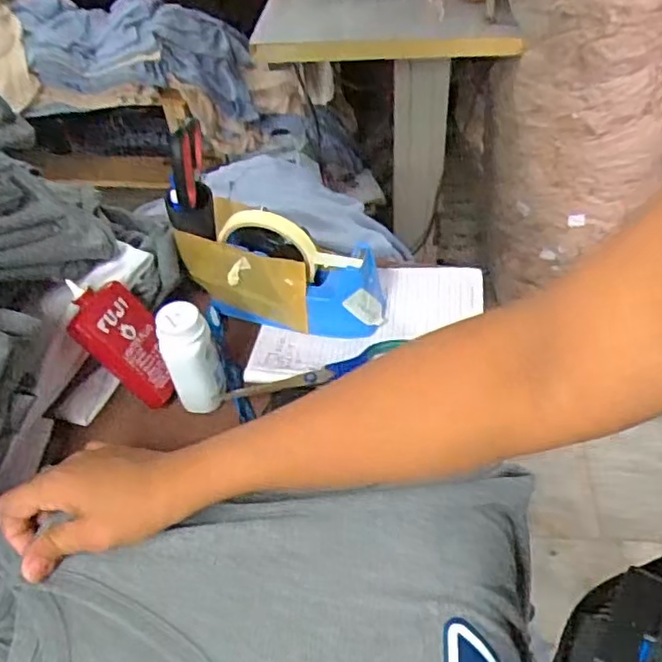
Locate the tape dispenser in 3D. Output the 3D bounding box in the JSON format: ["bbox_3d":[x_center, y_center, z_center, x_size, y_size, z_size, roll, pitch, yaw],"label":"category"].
[{"bbox_3d":[-0.044,-0.058,0.571,0.183,0.102,0.056,13,50,17],"label":"tape dispenser"}]

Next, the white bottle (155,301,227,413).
[{"bbox_3d":[-0.111,0.022,0.508,0.040,0.090,0.035,-18,49,-11],"label":"white bottle"}]

